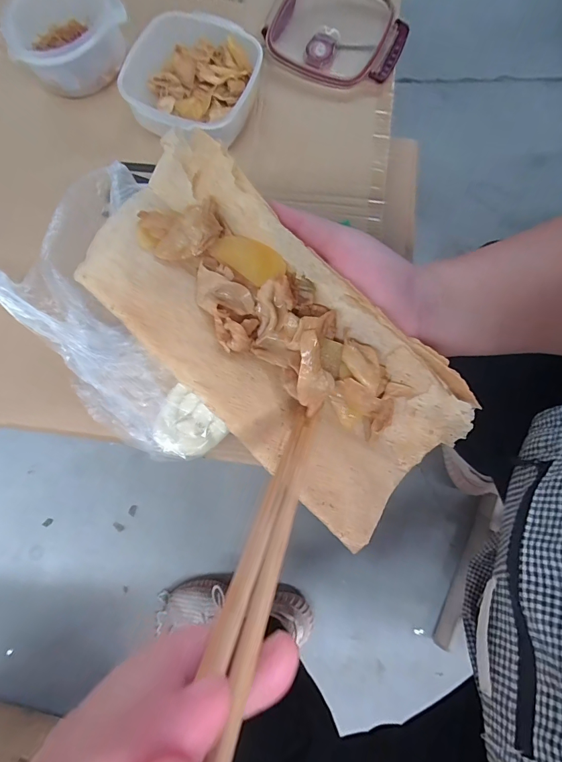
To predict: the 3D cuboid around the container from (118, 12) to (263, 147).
[{"bbox_3d":[-0.113,-0.372,0.468,0.148,0.050,0.146,17,80,5],"label":"container"}]

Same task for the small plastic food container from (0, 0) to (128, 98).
[{"bbox_3d":[-0.279,-0.454,0.494,0.144,0.077,0.115,-33,80,-5],"label":"small plastic food container"}]

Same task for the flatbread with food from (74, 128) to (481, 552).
[{"bbox_3d":[-0.008,-0.032,0.229,0.248,0.041,0.115,44,83,2],"label":"flatbread with food"}]

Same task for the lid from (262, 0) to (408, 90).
[{"bbox_3d":[0.074,-0.473,0.512,0.182,0.034,0.149,20,80,5],"label":"lid"}]

